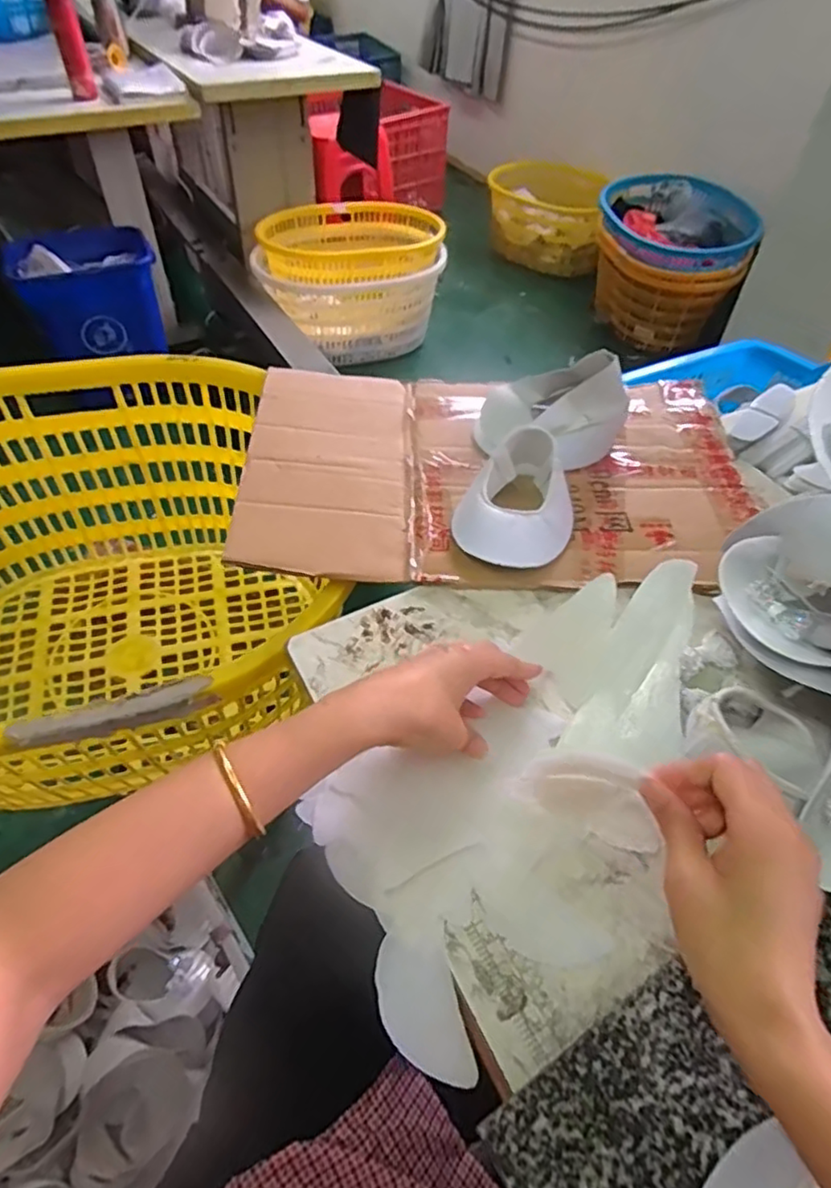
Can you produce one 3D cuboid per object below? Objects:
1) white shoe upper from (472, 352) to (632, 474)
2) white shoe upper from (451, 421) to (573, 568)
[{"bbox_3d":[0.144,-0.193,0.661,0.154,0.090,0.097,10,50,7],"label":"white shoe upper"},{"bbox_3d":[0.096,-0.092,0.600,0.107,0.051,0.145,10,50,7],"label":"white shoe upper"}]

